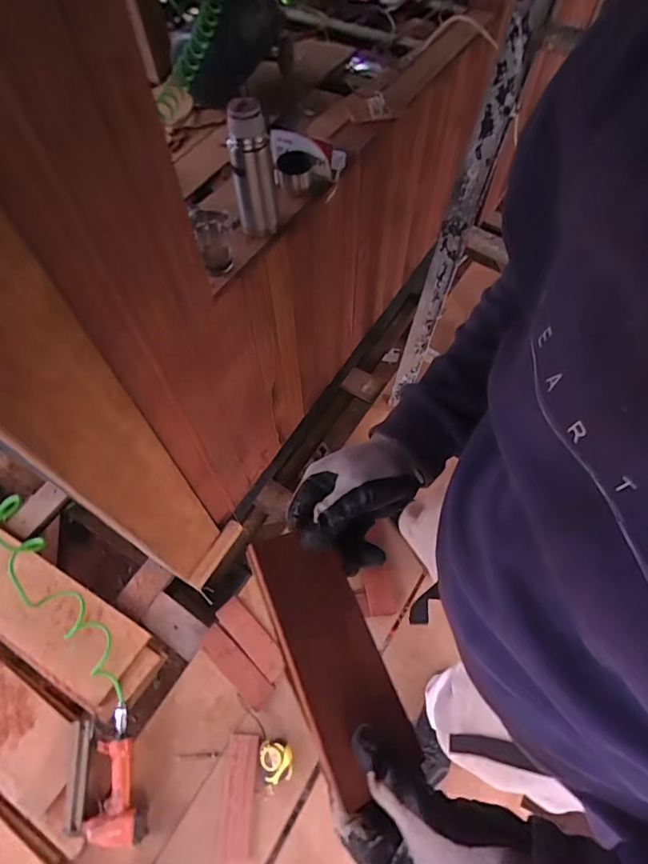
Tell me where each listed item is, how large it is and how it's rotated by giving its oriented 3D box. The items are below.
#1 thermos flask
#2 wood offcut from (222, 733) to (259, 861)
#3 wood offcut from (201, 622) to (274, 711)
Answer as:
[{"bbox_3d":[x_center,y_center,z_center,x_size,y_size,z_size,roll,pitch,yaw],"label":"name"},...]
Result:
[{"bbox_3d":[-0.116,-0.419,0.768,0.066,0.206,0.055,-10,61,-5],"label":"thermos flask"},{"bbox_3d":[-0.182,0.788,1.027,0.067,0.028,0.218,0,60,1],"label":"wood offcut"},{"bbox_3d":[-0.215,0.572,1.153,0.213,0.012,0.069,42,60,13],"label":"wood offcut"}]

